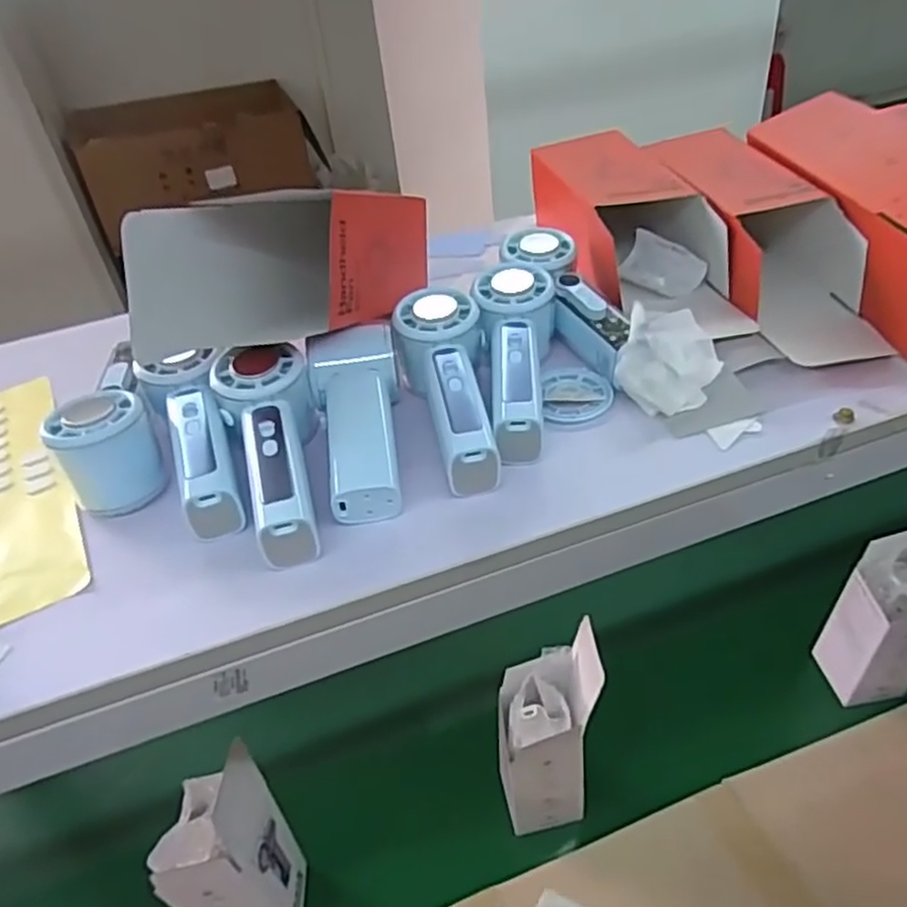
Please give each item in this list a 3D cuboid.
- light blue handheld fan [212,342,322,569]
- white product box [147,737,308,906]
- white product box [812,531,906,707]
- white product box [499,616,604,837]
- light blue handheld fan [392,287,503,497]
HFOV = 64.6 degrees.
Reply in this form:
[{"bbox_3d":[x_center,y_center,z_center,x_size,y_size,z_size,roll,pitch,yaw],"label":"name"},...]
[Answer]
[{"bbox_3d":[-0.111,0.001,0.437,0.058,0.052,0.157,-12,53,-7],"label":"light blue handheld fan"},{"bbox_3d":[-0.192,0.350,0.618,0.080,0.224,0.082,-9,40,-4],"label":"white product box"},{"bbox_3d":[0.451,0.166,0.739,0.079,0.232,0.087,-7,40,-2],"label":"white product box"},{"bbox_3d":[0.088,0.264,0.677,0.092,0.217,0.084,-5,40,2],"label":"white product box"},{"bbox_3d":[0.000,-0.037,0.463,0.055,0.046,0.162,-11,53,-6],"label":"light blue handheld fan"}]

